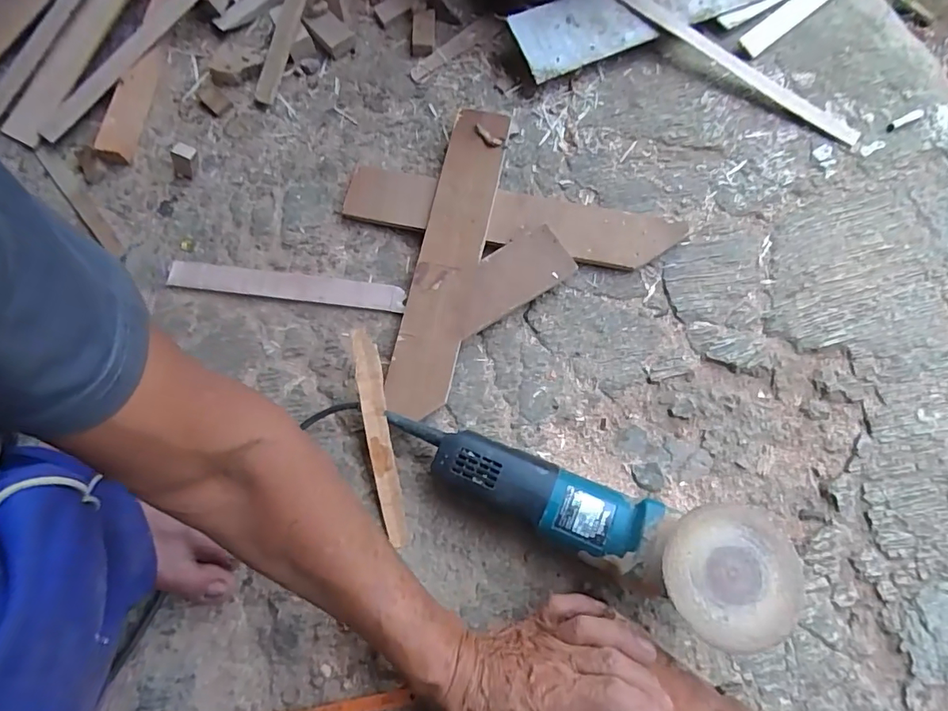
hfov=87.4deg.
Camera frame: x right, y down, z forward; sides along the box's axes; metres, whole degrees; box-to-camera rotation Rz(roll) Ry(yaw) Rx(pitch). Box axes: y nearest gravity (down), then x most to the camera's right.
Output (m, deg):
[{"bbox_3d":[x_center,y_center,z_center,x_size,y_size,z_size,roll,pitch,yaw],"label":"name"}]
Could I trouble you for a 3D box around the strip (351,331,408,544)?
[{"bbox_3d":[-0.087,0.076,0.457,0.024,0.009,0.195,-11,87,-1],"label":"strip"}]

